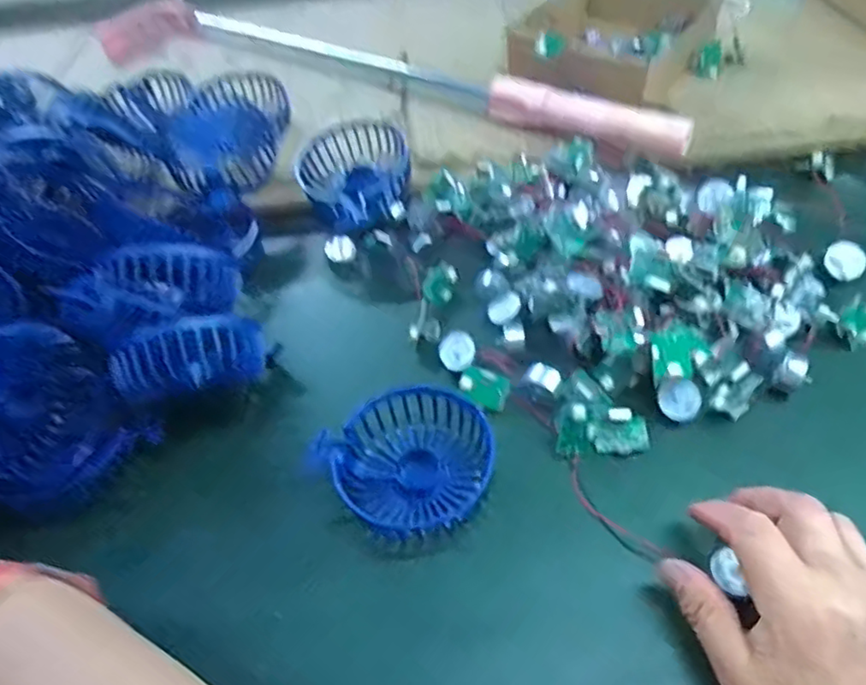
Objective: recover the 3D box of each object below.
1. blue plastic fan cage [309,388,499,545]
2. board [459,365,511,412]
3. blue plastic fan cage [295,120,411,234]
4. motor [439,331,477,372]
[{"bbox_3d":[-0.009,0.067,0.362,0.092,0.028,0.079,-27,52,-15],"label":"blue plastic fan cage"},{"bbox_3d":[0.033,0.028,0.393,0.032,0.005,0.025,27,55,-6],"label":"board"},{"bbox_3d":[-0.063,-0.134,0.513,0.084,0.045,0.091,-3,50,4],"label":"blue plastic fan cage"},{"bbox_3d":[0.016,0.006,0.416,0.023,0.017,0.026,-4,50,3],"label":"motor"}]

